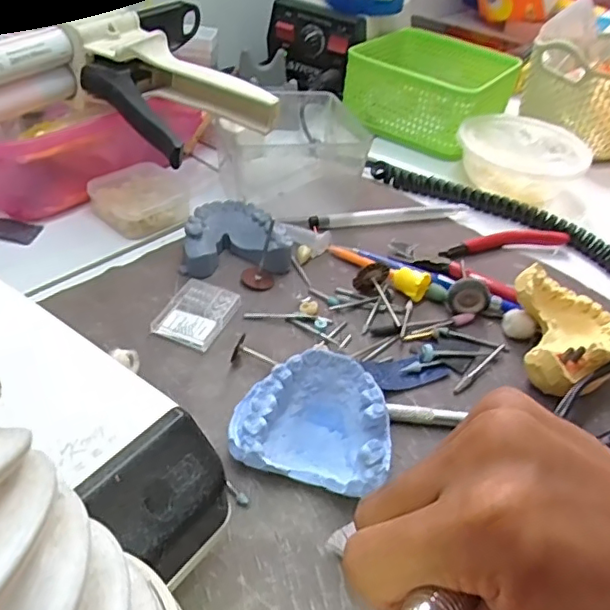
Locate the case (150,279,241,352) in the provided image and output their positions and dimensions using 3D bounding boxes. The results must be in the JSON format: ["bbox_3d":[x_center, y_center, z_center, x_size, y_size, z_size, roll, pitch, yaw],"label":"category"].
[{"bbox_3d":[-0.061,0.005,0.327,0.035,0.006,0.045,18,42,12],"label":"case"}]

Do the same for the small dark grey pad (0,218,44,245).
[{"bbox_3d":[-0.190,-0.050,0.376,0.033,0.004,0.021,9,41,1],"label":"small dark grey pad"}]

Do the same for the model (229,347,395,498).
[{"bbox_3d":[0.005,0.053,0.259,0.069,0.037,0.050,15,42,8],"label":"model"}]

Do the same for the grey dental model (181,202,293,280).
[{"bbox_3d":[-0.044,-0.043,0.372,0.065,0.023,0.052,-1,42,-10],"label":"grey dental model"}]

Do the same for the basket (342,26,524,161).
[{"bbox_3d":[0.121,-0.207,0.558,0.128,0.059,0.134,28,45,22],"label":"basket"}]

